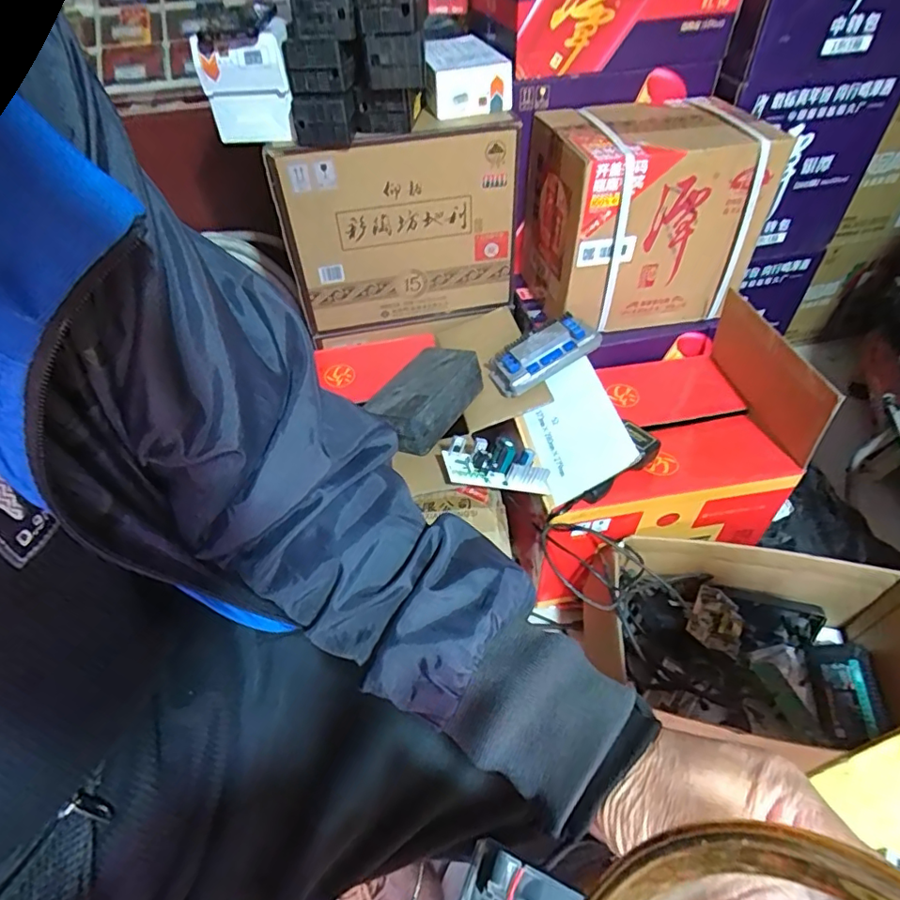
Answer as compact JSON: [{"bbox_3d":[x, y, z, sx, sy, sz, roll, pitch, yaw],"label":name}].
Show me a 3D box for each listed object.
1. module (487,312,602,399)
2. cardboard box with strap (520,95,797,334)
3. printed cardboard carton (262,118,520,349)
[{"bbox_3d":[0.146,-0.157,0.866,0.178,0.041,0.093,-28,48,10],"label":"module"},{"bbox_3d":[0.311,-0.385,0.901,0.324,0.280,0.213,-10,48,-6],"label":"cardboard box with strap"},{"bbox_3d":[-0.078,-0.354,0.908,0.374,0.319,0.071,-13,48,-9],"label":"printed cardboard carton"}]

